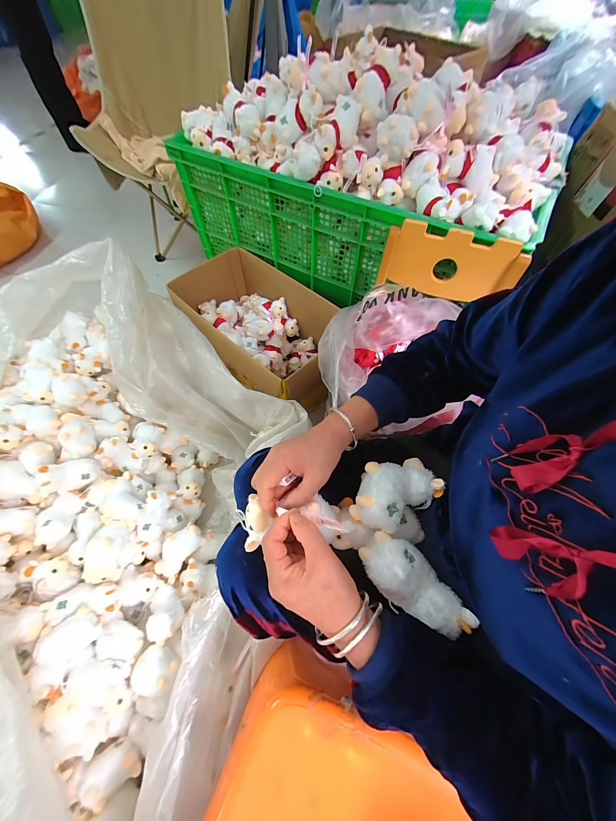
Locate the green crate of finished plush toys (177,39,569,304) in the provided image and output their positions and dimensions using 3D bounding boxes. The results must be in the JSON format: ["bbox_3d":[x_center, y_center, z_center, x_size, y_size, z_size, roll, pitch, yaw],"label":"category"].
[{"bbox_3d":[0.137,-0.651,0.805,0.958,0.414,0.542,29,64,14],"label":"green crate of finished plush toys"}]

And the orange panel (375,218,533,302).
[{"bbox_3d":[0.303,-0.315,0.612,0.272,0.129,0.045,13,61,6],"label":"orange panel"}]

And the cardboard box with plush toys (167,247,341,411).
[{"bbox_3d":[-0.160,-0.246,0.921,0.538,0.244,0.337,32,65,16],"label":"cardboard box with plush toys"}]

